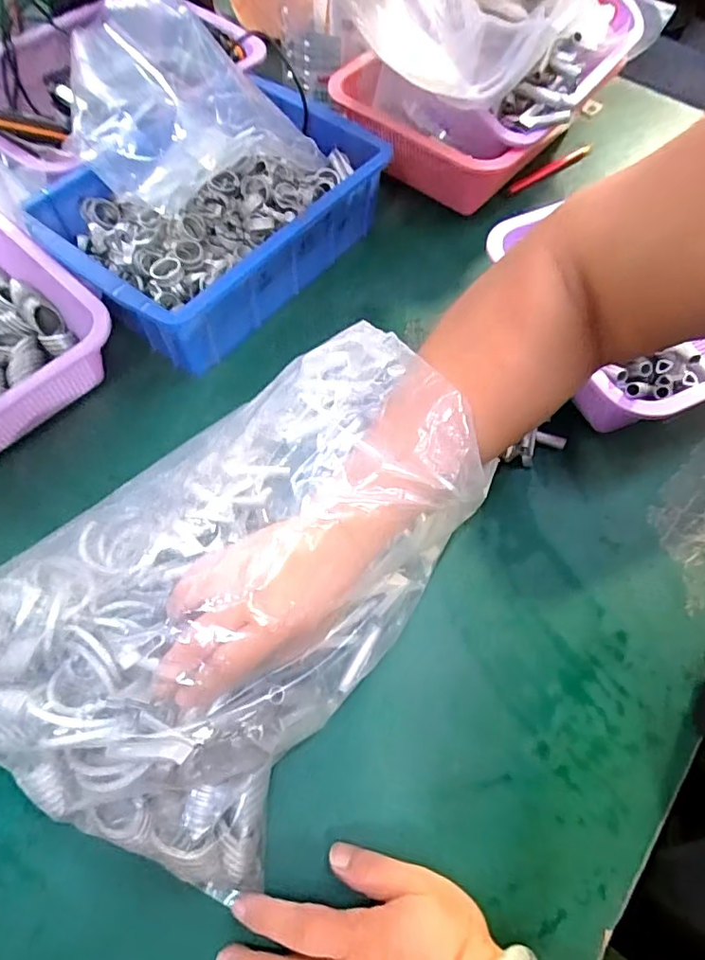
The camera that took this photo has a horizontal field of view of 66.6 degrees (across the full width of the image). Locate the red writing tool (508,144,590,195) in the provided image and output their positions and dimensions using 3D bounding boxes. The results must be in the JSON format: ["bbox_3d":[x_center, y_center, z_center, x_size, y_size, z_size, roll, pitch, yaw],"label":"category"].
[{"bbox_3d":[0.231,-0.367,0.636,0.145,0.011,0.013,-35,70,-18],"label":"red writing tool"}]

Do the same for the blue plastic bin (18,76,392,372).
[{"bbox_3d":[-0.121,-0.246,0.516,0.193,0.094,0.291,42,69,17],"label":"blue plastic bin"}]

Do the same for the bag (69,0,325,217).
[{"bbox_3d":[-0.163,-0.366,0.502,0.232,0.065,0.260,-24,67,-13],"label":"bag"}]

